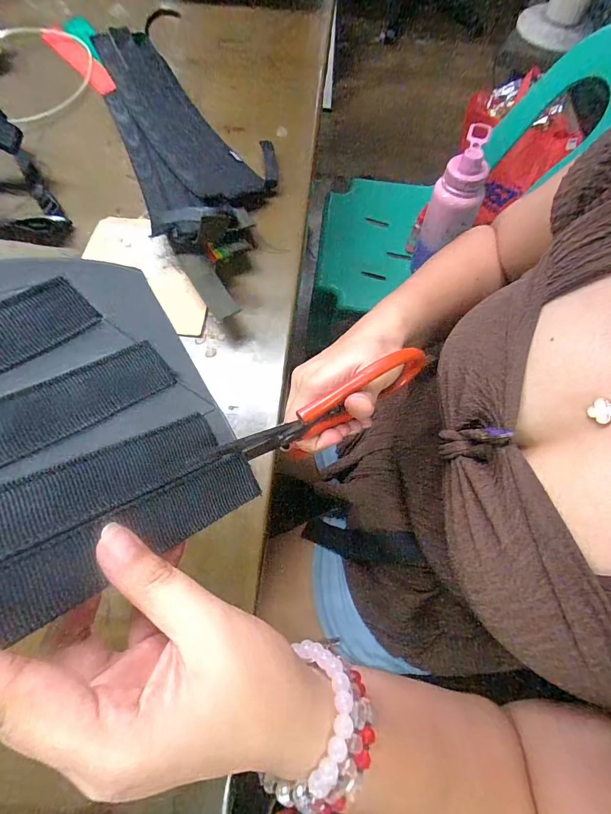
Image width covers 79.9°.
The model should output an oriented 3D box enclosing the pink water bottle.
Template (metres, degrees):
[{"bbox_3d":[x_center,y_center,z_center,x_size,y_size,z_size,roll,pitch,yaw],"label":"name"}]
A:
[{"bbox_3d":[0.287,-0.388,0.713,0.086,0.260,0.086,20,70,8],"label":"pink water bottle"}]

